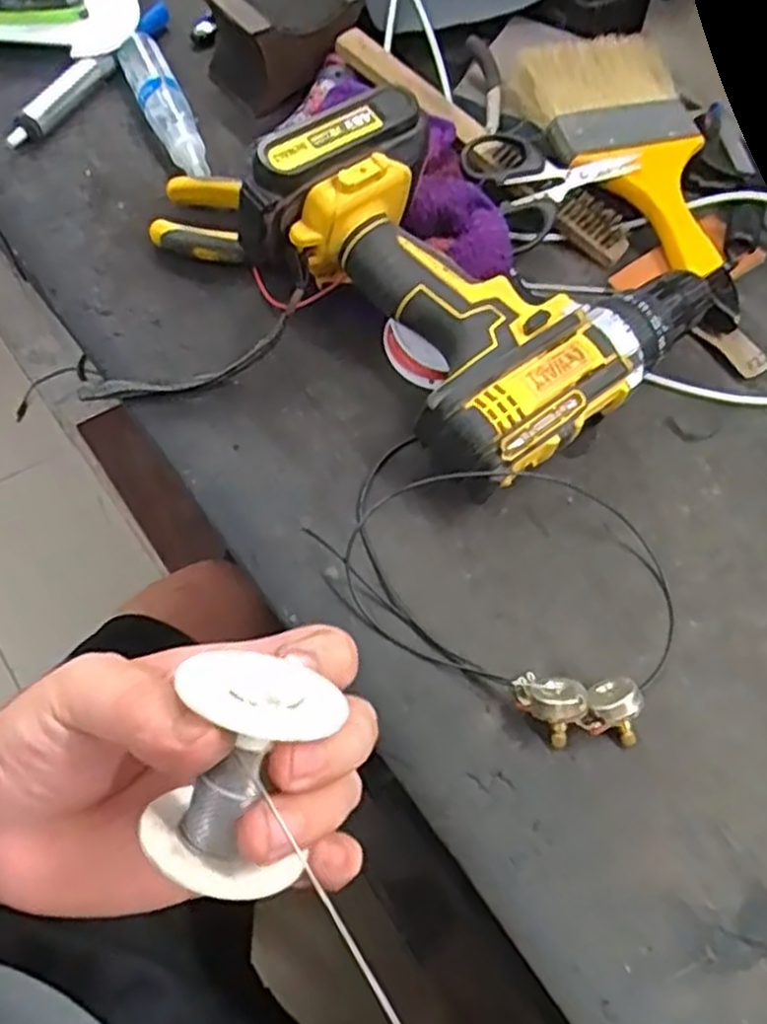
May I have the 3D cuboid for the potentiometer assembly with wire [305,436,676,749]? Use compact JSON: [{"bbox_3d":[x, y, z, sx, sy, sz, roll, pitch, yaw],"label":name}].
[{"bbox_3d":[0.061,0.022,0.367,0.168,0.024,0.126,32,62,12],"label":"potentiometer assembly with wire"}]

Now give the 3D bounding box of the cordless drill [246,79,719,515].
[{"bbox_3d":[0.058,-0.130,0.410,0.192,0.090,0.195,-34,69,-22],"label":"cordless drill"}]

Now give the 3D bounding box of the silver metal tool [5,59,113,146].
[{"bbox_3d":[-0.214,-0.273,0.511,0.013,0.013,0.104,23,61,7],"label":"silver metal tool"}]

